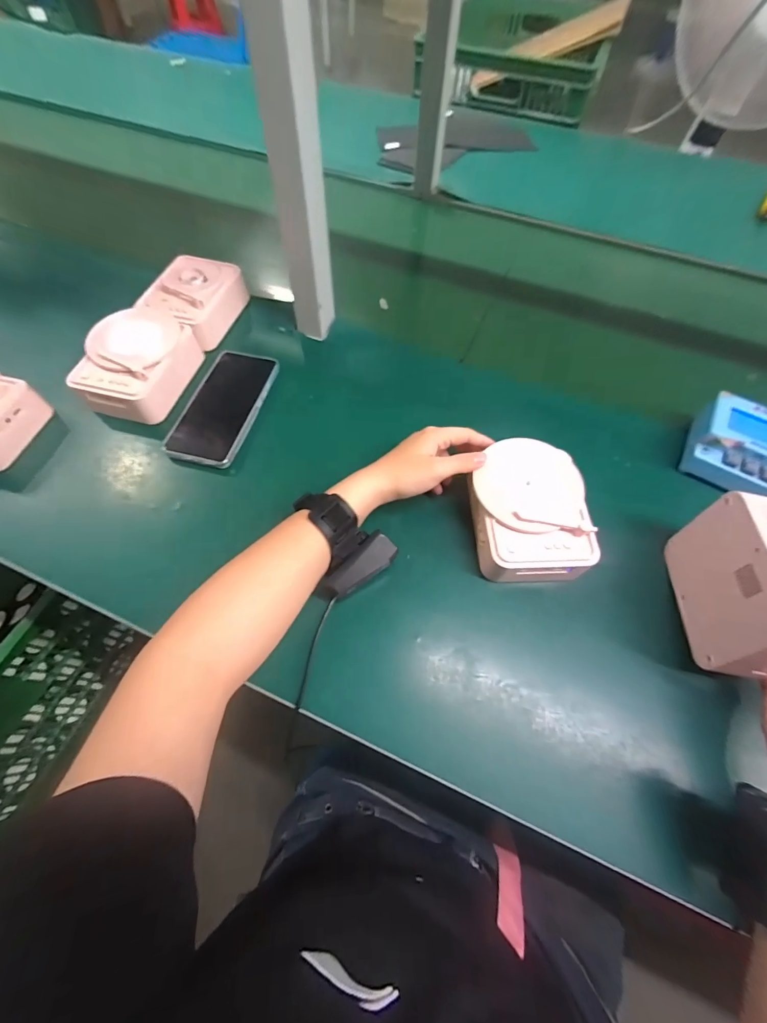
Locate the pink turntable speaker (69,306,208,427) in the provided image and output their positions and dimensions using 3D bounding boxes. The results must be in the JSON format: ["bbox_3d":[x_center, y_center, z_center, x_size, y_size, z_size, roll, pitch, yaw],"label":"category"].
[{"bbox_3d":[-0.288,-0.172,0.460,0.095,0.059,0.136,13,61,5],"label":"pink turntable speaker"}]

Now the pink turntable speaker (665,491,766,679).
[{"bbox_3d":[0.295,0.059,0.313,0.048,0.097,0.128,11,61,3],"label":"pink turntable speaker"}]

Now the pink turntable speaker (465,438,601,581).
[{"bbox_3d":[0.135,-0.001,0.375,0.106,0.044,0.129,1,61,-2],"label":"pink turntable speaker"}]

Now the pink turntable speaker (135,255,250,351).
[{"bbox_3d":[-0.249,-0.277,0.516,0.093,0.044,0.125,13,61,5],"label":"pink turntable speaker"}]

